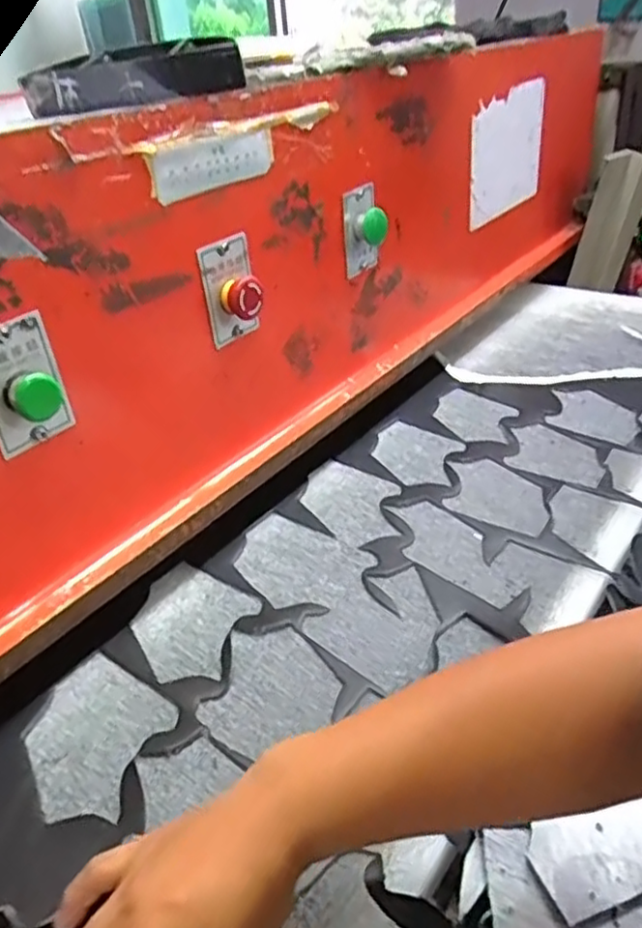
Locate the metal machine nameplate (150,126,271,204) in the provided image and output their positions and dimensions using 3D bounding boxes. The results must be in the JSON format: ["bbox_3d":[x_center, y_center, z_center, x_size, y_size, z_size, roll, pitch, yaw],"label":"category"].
[{"bbox_3d":[-0.085,-0.247,0.546,0.004,0.037,0.125,24,44,36],"label":"metal machine nameplate"}]

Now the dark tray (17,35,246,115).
[{"bbox_3d":[-0.148,-0.311,0.533,0.177,0.040,0.047,1,32,4],"label":"dark tray"}]

